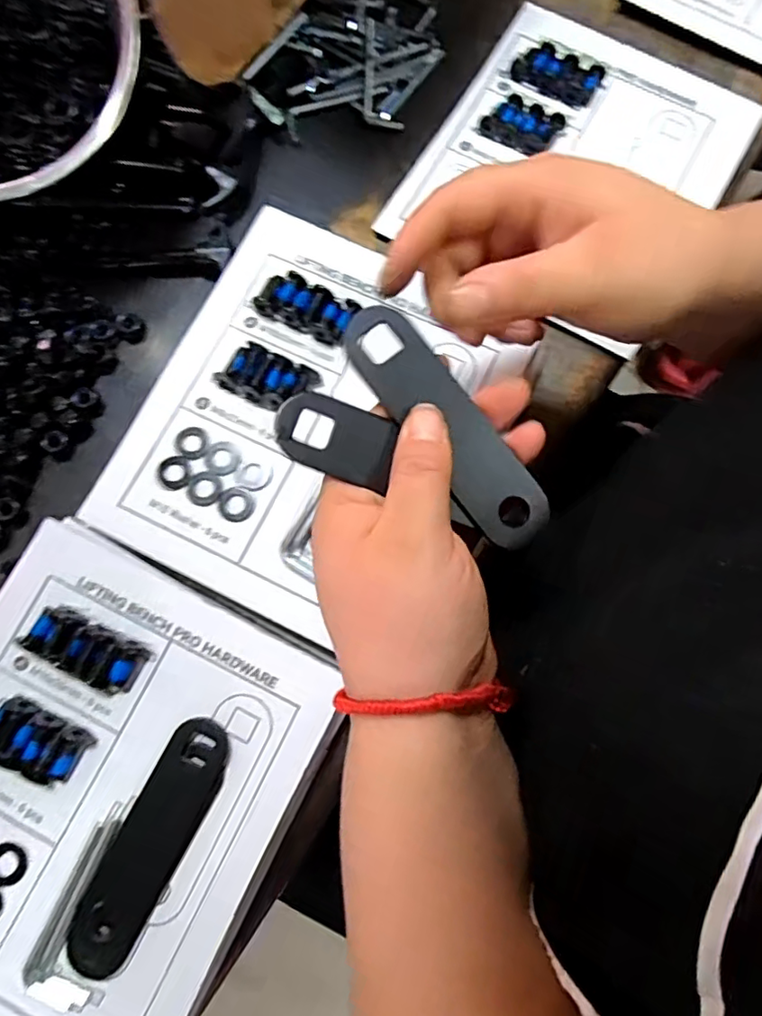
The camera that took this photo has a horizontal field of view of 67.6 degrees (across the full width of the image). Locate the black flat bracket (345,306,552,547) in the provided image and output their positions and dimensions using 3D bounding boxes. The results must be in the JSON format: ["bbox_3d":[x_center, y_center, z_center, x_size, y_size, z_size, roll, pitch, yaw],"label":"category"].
[{"bbox_3d":[0.026,-0.033,0.227,0.029,0.006,0.110,-40,92,-7],"label":"black flat bracket"}]

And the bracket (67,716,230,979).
[{"bbox_3d":[-0.114,0.165,0.279,0.034,0.006,0.124,28,80,6],"label":"bracket"}]

